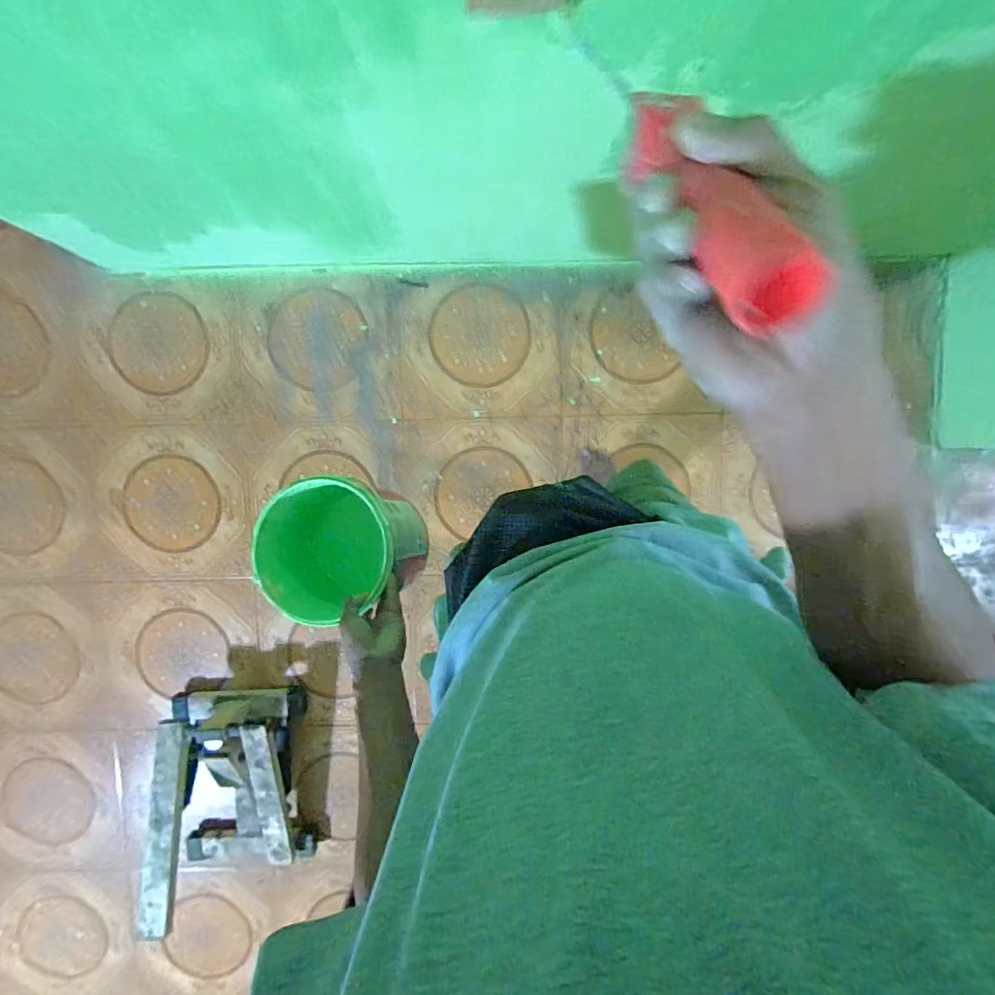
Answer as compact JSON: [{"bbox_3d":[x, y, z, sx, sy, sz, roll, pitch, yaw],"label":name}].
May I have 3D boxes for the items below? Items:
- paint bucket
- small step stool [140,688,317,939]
[{"bbox_3d":[-0.212,0.056,0.699,0.193,0.154,0.172,-18,96,3],"label":"paint bucket"},{"bbox_3d":[-0.672,0.742,1.262,0.324,0.264,0.478,-2,97,1],"label":"small step stool"}]

